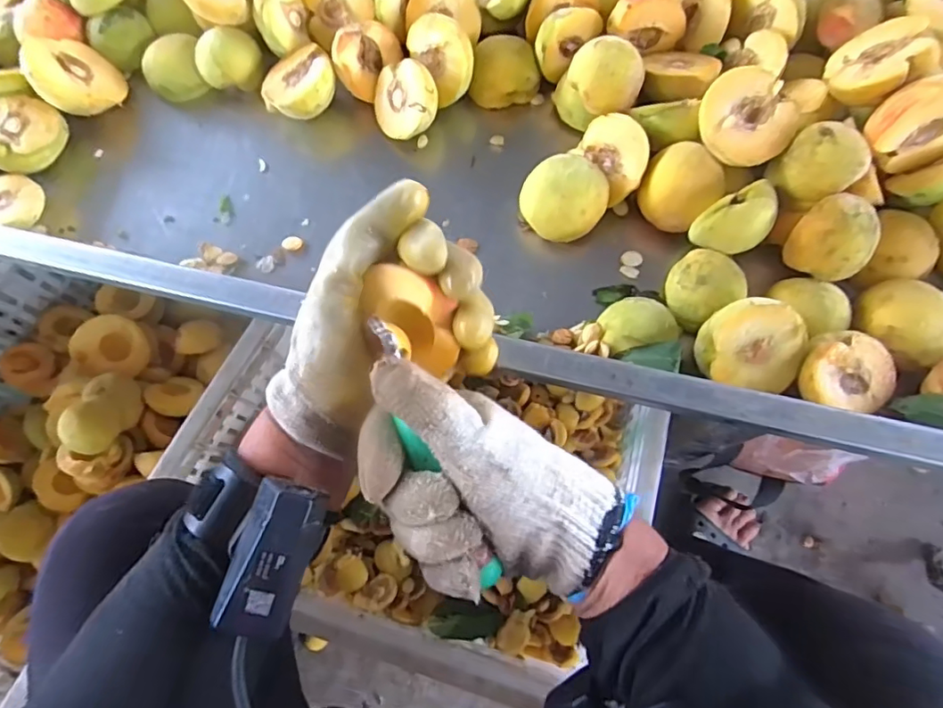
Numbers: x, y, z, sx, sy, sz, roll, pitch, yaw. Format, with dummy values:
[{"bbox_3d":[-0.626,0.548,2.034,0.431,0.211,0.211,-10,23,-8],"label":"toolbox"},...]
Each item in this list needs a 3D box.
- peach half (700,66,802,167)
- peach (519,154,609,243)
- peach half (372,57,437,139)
[{"bbox_3d":[0.191,-0.164,0.391,0.064,0.026,0.064,0,88,-3],"label":"peach half"},{"bbox_3d":[0.069,-0.117,0.420,0.061,0.048,0.053,6,69,5],"label":"peach"},{"bbox_3d":[-0.053,-0.208,0.456,0.057,0.022,0.058,24,116,31],"label":"peach half"}]

